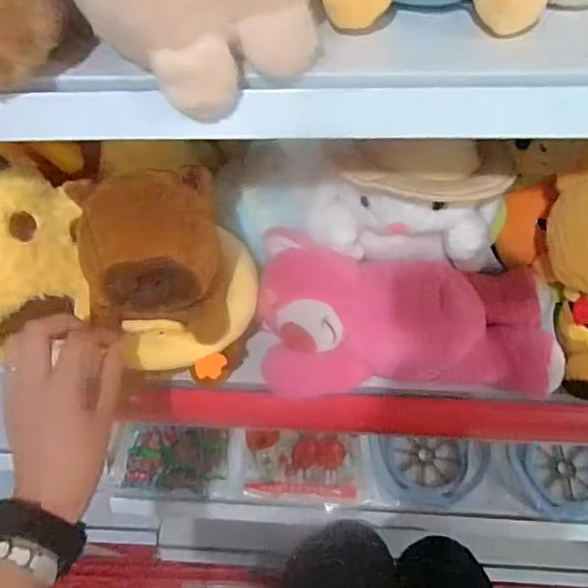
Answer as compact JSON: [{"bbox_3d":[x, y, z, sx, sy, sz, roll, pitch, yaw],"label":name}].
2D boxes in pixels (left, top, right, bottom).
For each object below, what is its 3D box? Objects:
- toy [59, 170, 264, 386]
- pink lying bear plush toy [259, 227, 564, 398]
[{"bbox_3d":[-0.104,-0.009,0.488,0.134,0.187,0.122,-3,52,1],"label":"toy"},{"bbox_3d":[0.108,0.020,0.551,0.276,0.079,0.149,1,92,0],"label":"pink lying bear plush toy"}]

